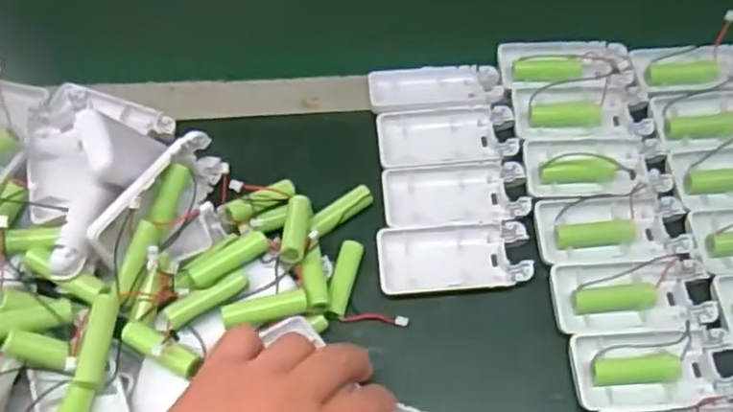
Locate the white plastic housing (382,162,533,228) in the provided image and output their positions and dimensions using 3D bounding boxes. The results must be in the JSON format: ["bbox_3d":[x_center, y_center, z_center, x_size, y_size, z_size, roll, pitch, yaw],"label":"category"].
[{"bbox_3d":[0.058,-0.005,0.457,0.091,0.014,0.044,-2,62,0],"label":"white plastic housing"}]

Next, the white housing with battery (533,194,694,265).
[{"bbox_3d":[0.157,0.017,0.451,0.094,0.016,0.045,-5,62,-2],"label":"white housing with battery"}]

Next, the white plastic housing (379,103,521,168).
[{"bbox_3d":[0.056,-0.046,0.485,0.092,0.013,0.046,-3,62,0],"label":"white plastic housing"}]

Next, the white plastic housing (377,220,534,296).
[{"bbox_3d":[0.055,0.034,0.446,0.093,0.015,0.044,-5,62,-1],"label":"white plastic housing"}]

